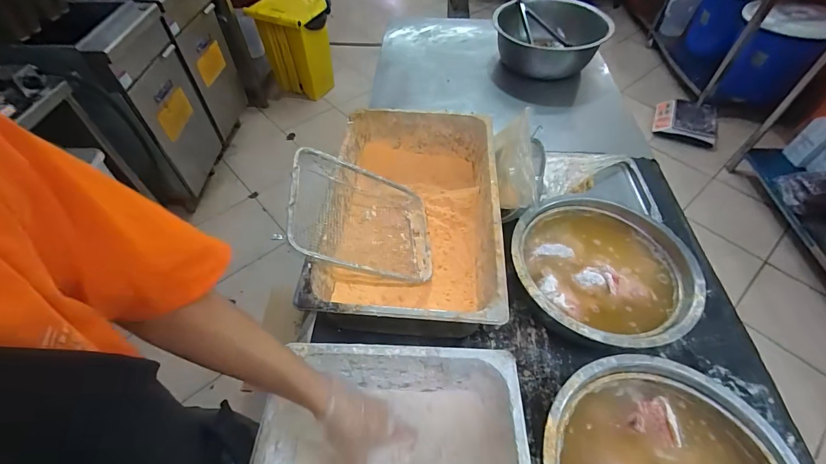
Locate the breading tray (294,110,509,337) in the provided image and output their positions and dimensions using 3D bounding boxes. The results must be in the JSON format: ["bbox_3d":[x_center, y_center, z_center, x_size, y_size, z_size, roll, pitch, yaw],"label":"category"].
[{"bbox_3d":[0.001,-0.024,0.783,0.322,0.182,0.519,3,52,3],"label":"breading tray"}]

